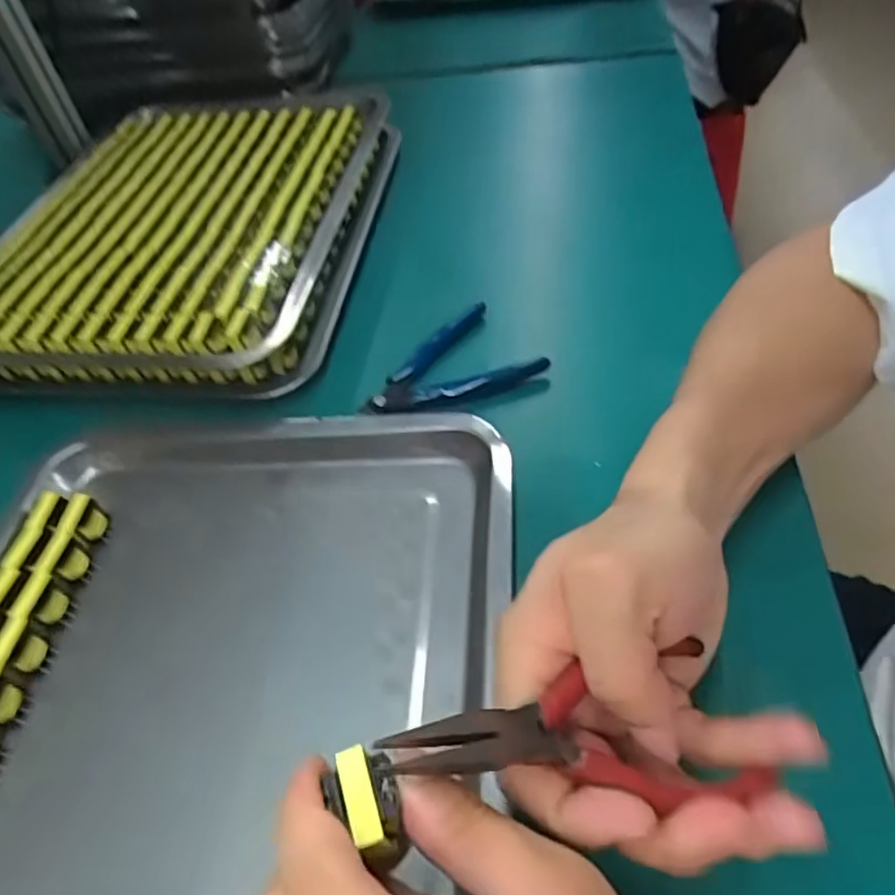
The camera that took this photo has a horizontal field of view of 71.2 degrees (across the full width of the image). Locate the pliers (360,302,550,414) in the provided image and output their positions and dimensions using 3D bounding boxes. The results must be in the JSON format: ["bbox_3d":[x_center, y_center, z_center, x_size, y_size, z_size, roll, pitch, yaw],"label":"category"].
[{"bbox_3d":[-0.003,-0.051,0.411,0.111,0.019,0.075,-22,52,-12],"label":"pliers"}]

